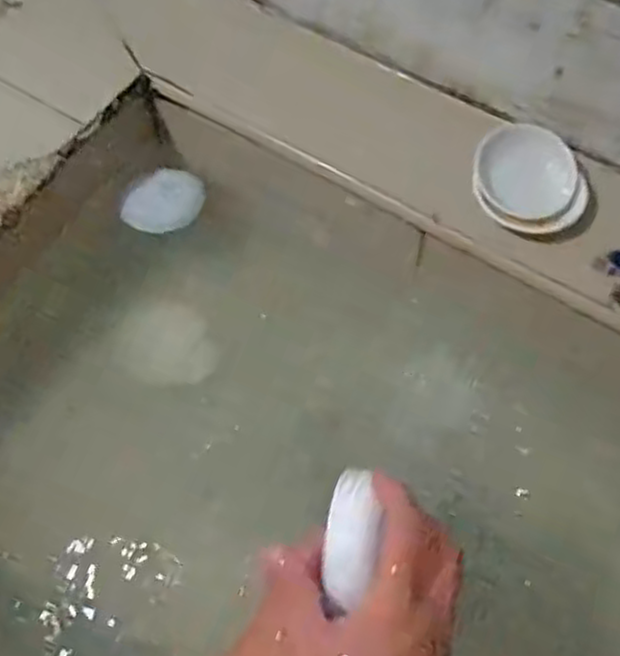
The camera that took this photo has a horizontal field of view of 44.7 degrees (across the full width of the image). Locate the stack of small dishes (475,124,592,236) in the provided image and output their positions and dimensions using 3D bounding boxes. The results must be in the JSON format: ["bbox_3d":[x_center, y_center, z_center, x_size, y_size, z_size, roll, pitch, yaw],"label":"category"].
[{"bbox_3d":[0.185,-0.127,0.632,0.092,0.022,0.095,14,62,7],"label":"stack of small dishes"}]

